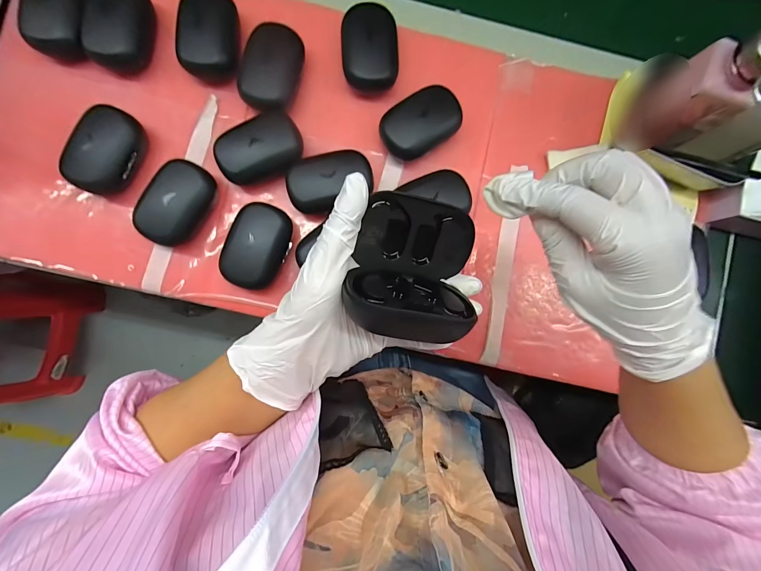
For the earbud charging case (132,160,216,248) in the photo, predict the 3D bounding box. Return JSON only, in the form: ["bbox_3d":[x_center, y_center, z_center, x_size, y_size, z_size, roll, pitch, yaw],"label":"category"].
[{"bbox_3d":[-0.204,-0.082,0.333,0.054,0.038,0.086,32,86,-2],"label":"earbud charging case"}]

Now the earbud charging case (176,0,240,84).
[{"bbox_3d":[-0.174,-0.256,0.341,0.054,0.030,0.081,2,87,-4],"label":"earbud charging case"}]

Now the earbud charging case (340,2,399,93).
[{"bbox_3d":[-0.011,-0.243,0.344,0.057,0.037,0.079,-3,87,-4],"label":"earbud charging case"}]

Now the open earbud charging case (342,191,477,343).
[{"bbox_3d":[0.023,-0.014,0.218,0.078,0.049,0.090,12,89,-2],"label":"open earbud charging case"}]

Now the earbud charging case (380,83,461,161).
[{"bbox_3d":[0.040,-0.166,0.347,0.084,0.034,0.054,-34,90,-5],"label":"earbud charging case"}]

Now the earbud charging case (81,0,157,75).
[{"bbox_3d":[-0.261,-0.262,0.336,0.046,0.033,0.082,16,89,-2],"label":"earbud charging case"}]

